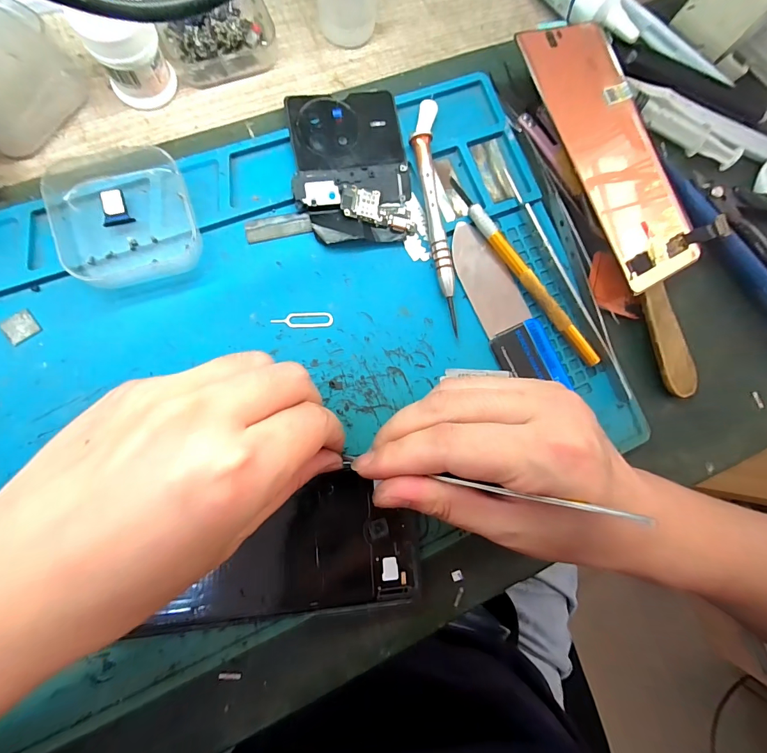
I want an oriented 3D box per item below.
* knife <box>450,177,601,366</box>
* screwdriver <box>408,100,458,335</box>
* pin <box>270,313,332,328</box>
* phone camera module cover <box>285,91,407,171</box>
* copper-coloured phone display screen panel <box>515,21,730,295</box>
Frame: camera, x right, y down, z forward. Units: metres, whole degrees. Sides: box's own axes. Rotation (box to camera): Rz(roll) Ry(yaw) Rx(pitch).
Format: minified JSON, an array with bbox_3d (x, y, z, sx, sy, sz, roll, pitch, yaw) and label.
[{"bbox_3d":[0.082,-0.060,0.223,0.008,0.011,0.132,-40,90,-10],"label":"knife"},{"bbox_3d":[0.029,-0.095,0.220,0.018,0.012,0.137,-4,84,-8],"label":"screwdriver"},{"bbox_3d":[-0.044,-0.031,0.210,0.033,0.004,0.008,-1,91,-8],"label":"pin"},{"bbox_3d":[-0.021,-0.140,0.220,0.062,0.007,0.046,-9,85,-9],"label":"phone camera module cover"},{"bbox_3d":[0.140,-0.134,0.228,0.072,0.007,0.158,-27,92,-18],"label":"copper-coloured phone display screen panel"}]

